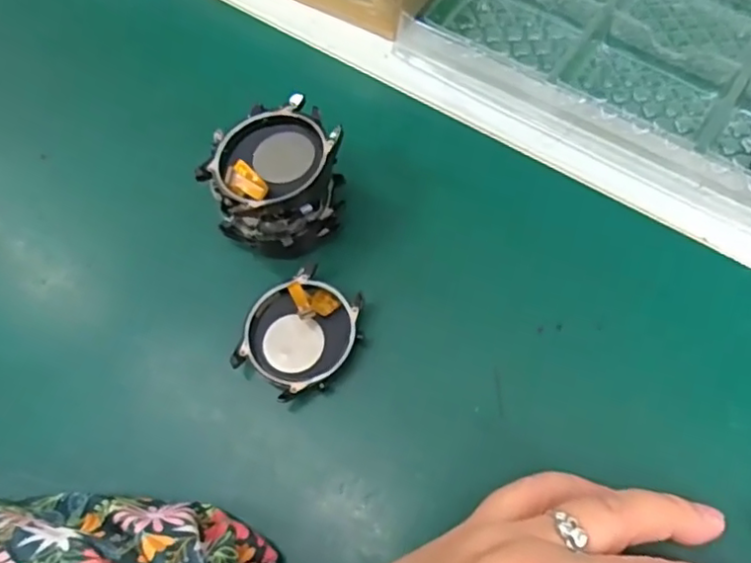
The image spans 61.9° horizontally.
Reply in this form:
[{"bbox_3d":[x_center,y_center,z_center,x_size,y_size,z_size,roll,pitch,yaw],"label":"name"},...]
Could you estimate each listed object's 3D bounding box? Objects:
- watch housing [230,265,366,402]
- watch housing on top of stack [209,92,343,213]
[{"bbox_3d":[-0.031,0.021,0.254,0.043,0.011,0.048,35,71,18],"label":"watch housing"},{"bbox_3d":[-0.040,-0.050,0.246,0.048,0.009,0.045,-2,64,4],"label":"watch housing on top of stack"}]

